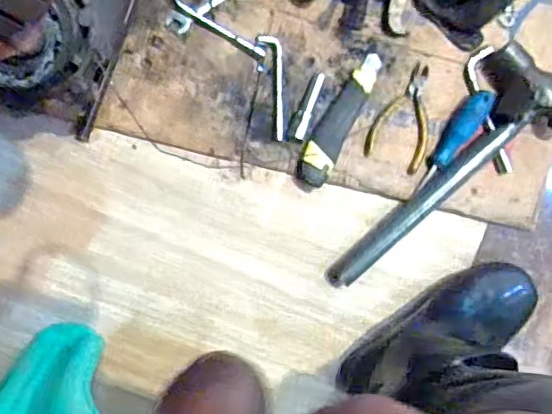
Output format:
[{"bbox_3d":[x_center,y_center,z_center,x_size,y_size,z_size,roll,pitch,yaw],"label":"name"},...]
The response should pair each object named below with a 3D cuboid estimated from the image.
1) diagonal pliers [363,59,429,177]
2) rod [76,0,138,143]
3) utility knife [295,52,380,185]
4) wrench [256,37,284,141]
[{"bbox_3d":[0.151,-0.104,0.663,0.068,0.009,0.117,22,90,-7],"label":"diagonal pliers"},{"bbox_3d":[-0.162,-0.204,0.627,0.019,0.015,0.280,18,90,-7],"label":"rod"},{"bbox_3d":[0.071,-0.099,0.647,0.035,0.020,0.159,28,89,-7],"label":"utility knife"},{"bbox_3d":[0.002,-0.133,0.645,0.023,0.005,0.115,-11,94,-5],"label":"wrench"}]

